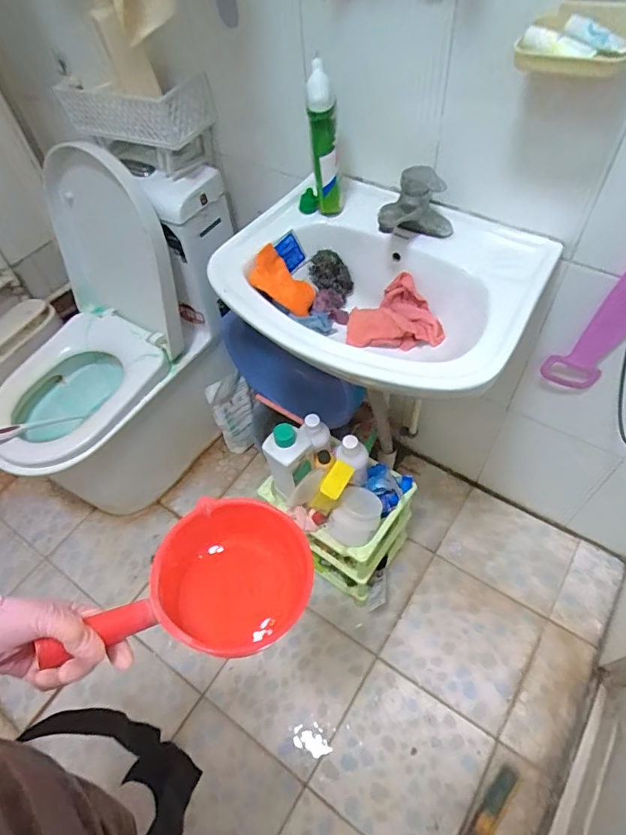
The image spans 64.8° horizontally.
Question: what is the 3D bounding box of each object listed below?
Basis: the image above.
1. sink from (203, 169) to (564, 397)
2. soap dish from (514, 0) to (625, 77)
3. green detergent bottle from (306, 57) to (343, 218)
[{"bbox_3d":[0.095,-0.193,0.835,0.502,0.158,0.397,20,59,18],"label":"sink"},{"bbox_3d":[0.307,-0.434,0.568,0.122,0.048,0.074,21,60,18],"label":"soap dish"},{"bbox_3d":[0.021,-0.437,0.804,0.046,0.225,0.039,0,55,5],"label":"green detergent bottle"}]

